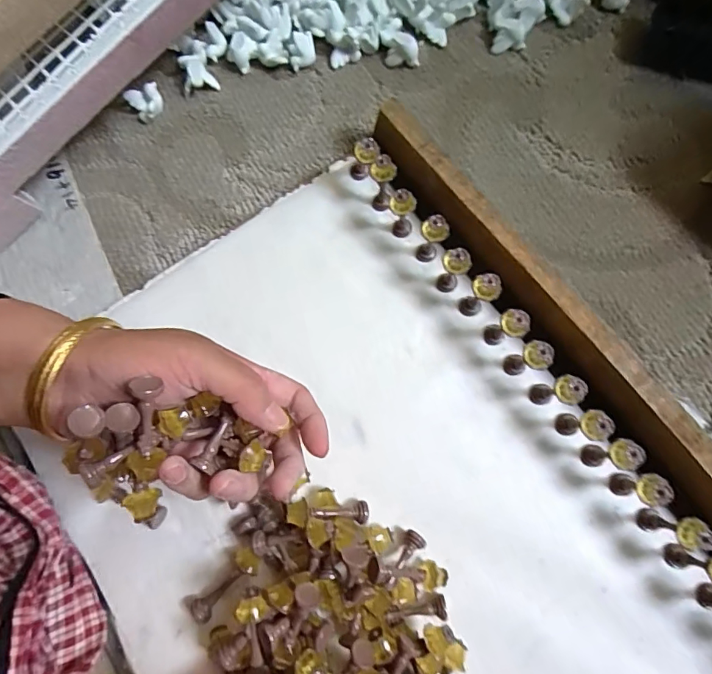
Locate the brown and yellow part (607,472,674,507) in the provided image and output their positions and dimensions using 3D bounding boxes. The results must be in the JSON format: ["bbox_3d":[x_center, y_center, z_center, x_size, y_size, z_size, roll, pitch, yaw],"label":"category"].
[{"bbox_3d":[0.180,0.096,0.287,0.019,0.052,0.018,-1,80,3],"label":"brown and yellow part"}]

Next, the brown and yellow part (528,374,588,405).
[{"bbox_3d":[0.134,0.038,0.303,0.016,0.054,0.018,-11,80,1],"label":"brown and yellow part"}]

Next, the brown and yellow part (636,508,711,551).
[{"bbox_3d":[0.197,0.119,0.281,0.014,0.054,0.017,18,81,6],"label":"brown and yellow part"}]

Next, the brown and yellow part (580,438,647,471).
[{"bbox_3d":[0.165,0.076,0.292,0.017,0.054,0.018,-1,80,3],"label":"brown and yellow part"}]

